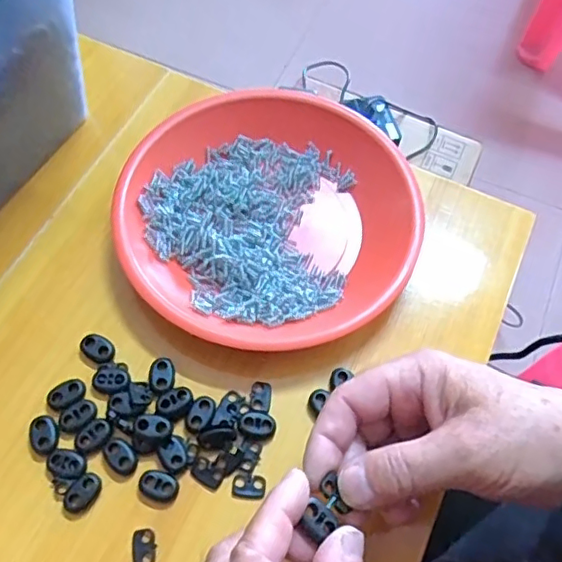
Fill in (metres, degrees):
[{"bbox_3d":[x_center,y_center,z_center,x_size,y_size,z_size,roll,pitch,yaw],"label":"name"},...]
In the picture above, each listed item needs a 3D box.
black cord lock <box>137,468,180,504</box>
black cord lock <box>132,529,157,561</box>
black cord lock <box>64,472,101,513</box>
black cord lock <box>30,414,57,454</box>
[{"bbox_3d":[-0.067,0.111,0.314,0.022,0.005,0.016,25,65,10],"label":"black cord lock"},{"bbox_3d":[-0.072,0.140,0.301,0.012,0.004,0.019,-5,63,-5],"label":"black cord lock"},{"bbox_3d":[-0.107,0.114,0.311,0.013,0.005,0.021,39,68,16],"label":"black cord lock"},{"bbox_3d":[-0.133,0.085,0.323,0.015,0.004,0.022,-7,63,-6],"label":"black cord lock"}]

